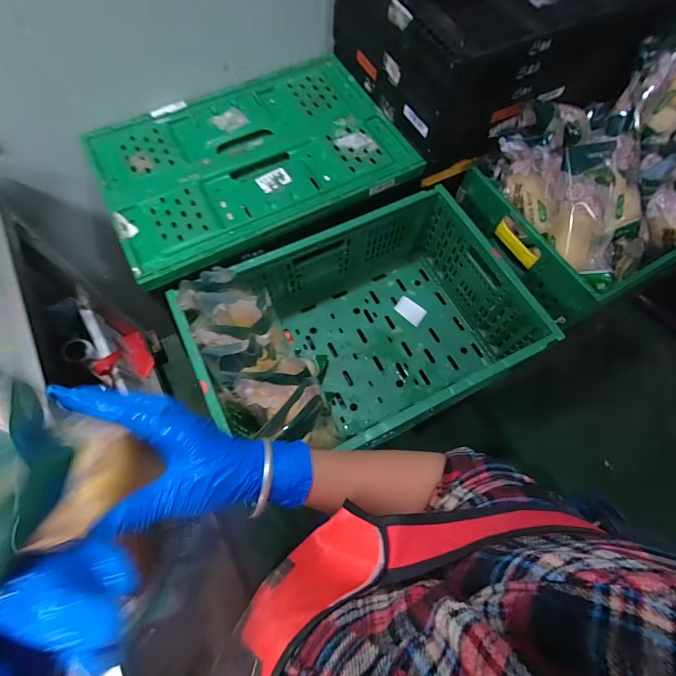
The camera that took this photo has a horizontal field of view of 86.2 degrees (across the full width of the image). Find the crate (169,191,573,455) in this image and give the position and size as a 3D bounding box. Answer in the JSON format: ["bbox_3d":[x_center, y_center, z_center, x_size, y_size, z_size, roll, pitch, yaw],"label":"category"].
[{"bbox_3d":[0.046,-0.005,0.735,0.597,0.236,0.384,-24,69,-11],"label":"crate"}]

